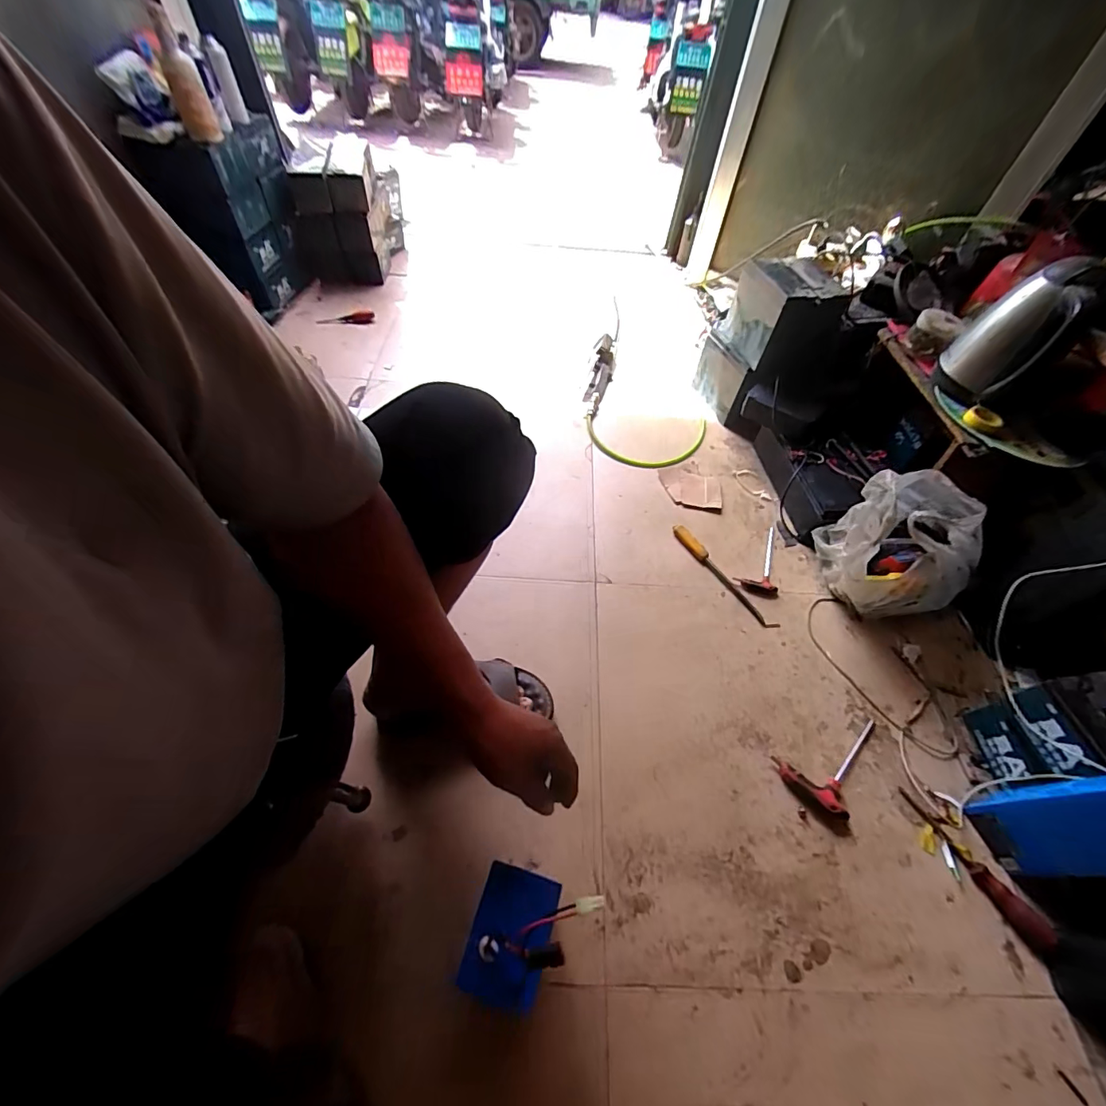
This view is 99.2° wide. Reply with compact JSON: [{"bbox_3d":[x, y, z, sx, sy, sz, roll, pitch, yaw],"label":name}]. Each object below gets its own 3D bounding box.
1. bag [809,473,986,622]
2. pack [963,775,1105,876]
[{"bbox_3d":[0.622,-0.018,0.850,0.263,0.283,0.179,0,55,-5],"label":"bag"},{"bbox_3d":[0.683,0.352,0.605,0.070,0.263,0.102,-11,56,-12],"label":"pack"}]

